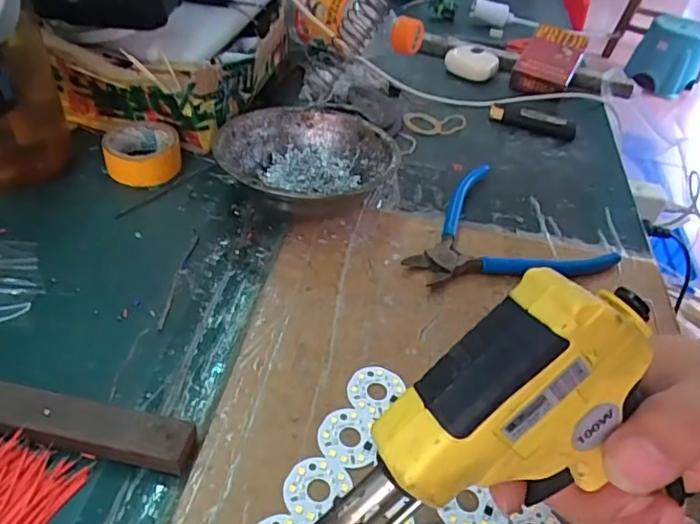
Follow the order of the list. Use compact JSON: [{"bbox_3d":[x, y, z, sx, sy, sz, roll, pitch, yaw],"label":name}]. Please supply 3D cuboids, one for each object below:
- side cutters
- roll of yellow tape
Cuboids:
[{"bbox_3d":[0.101,-0.033,0.411,0.146,0.014,0.122,-5,44,-12],"label":"side cutters"},{"bbox_3d":[-0.153,-0.083,0.421,0.051,0.025,0.054,3,43,-3],"label":"roll of yellow tape"}]

